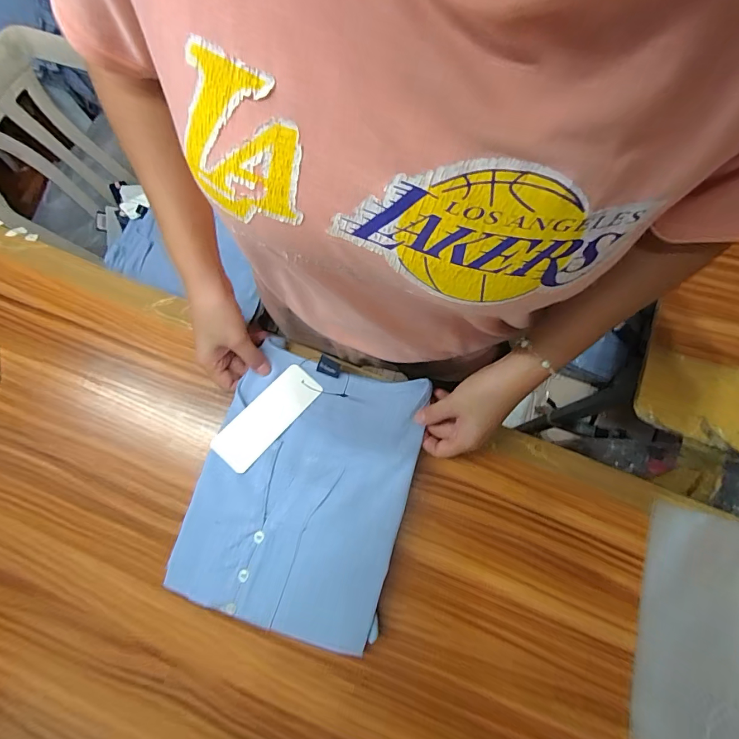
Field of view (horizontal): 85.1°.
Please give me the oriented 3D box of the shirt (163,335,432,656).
[{"bbox_3d":[-0.066,0.115,0.402,0.202,0.019,0.258,14,77,5],"label":"shirt"}]

